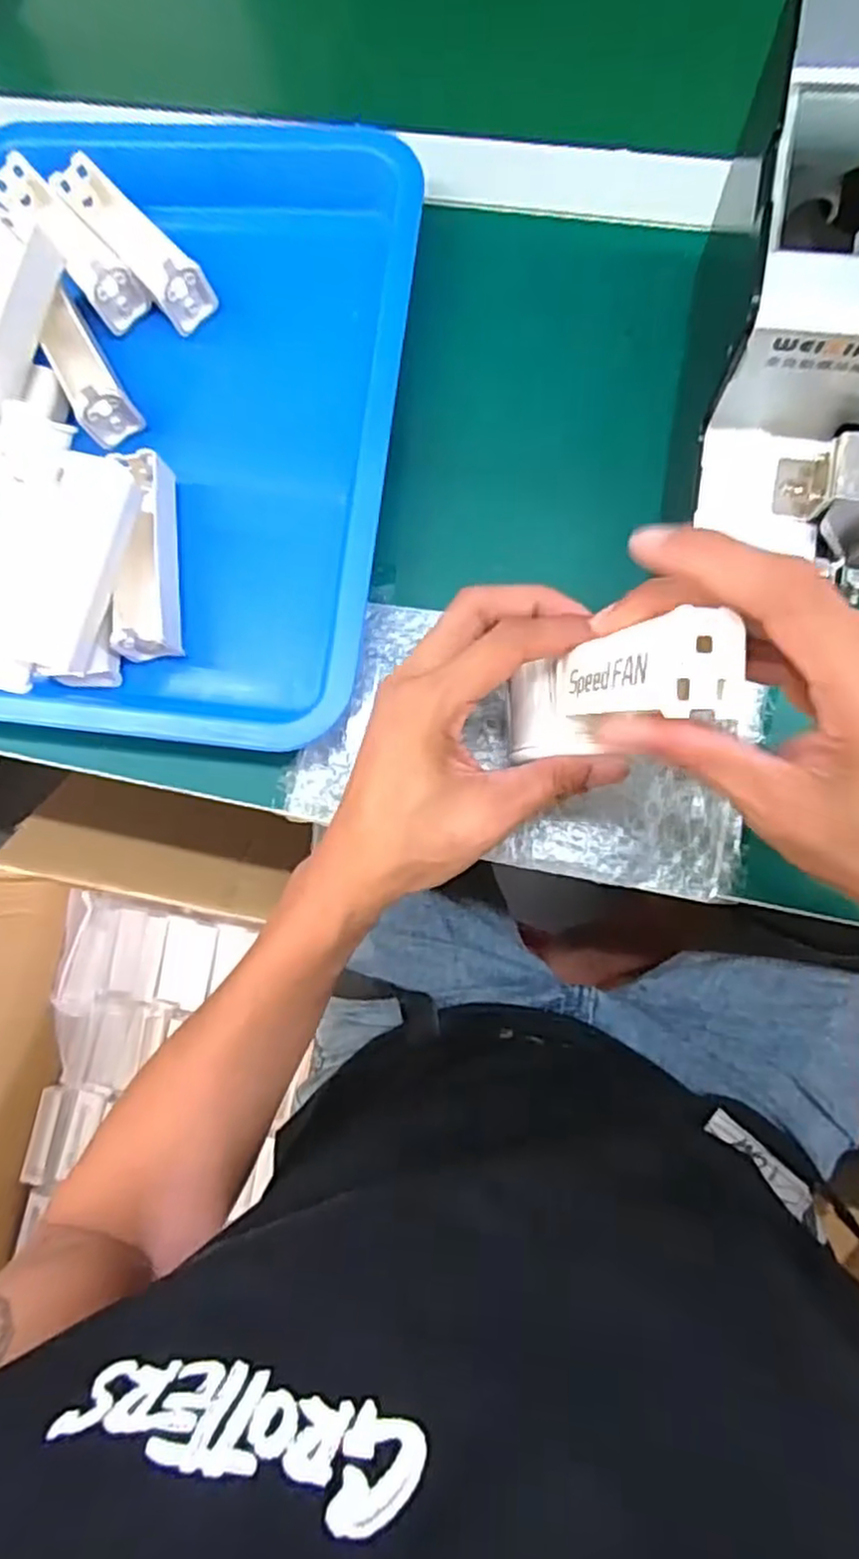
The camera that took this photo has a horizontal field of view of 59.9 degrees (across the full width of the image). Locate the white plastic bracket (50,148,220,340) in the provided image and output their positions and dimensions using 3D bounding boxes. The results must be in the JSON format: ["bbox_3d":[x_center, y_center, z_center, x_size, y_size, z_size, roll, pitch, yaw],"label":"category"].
[{"bbox_3d":[-0.162,-0.296,0.405,0.029,0.036,0.105,-41,81,0],"label":"white plastic bracket"}]

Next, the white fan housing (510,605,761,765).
[{"bbox_3d":[0.068,-0.032,0.283,0.031,0.131,0.040,9,85,-13],"label":"white fan housing"}]

